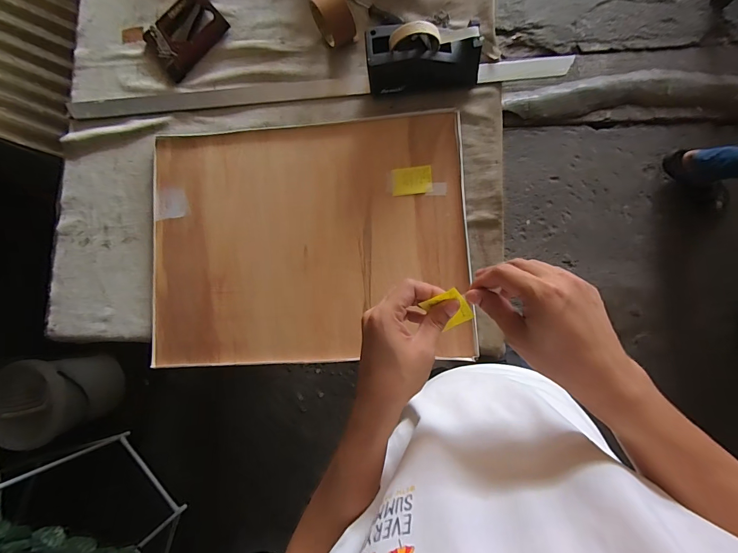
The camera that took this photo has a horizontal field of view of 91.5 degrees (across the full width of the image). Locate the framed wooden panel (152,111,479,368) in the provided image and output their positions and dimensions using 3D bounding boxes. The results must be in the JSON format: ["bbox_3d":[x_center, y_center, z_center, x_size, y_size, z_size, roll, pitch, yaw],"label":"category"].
[{"bbox_3d":[-0.121,-0.071,0.688,0.603,0.030,0.457,-3,84,7],"label":"framed wooden panel"}]

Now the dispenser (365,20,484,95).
[{"bbox_3d":[0.097,-0.399,0.646,0.198,0.102,0.082,-4,85,6],"label":"dispenser"}]

